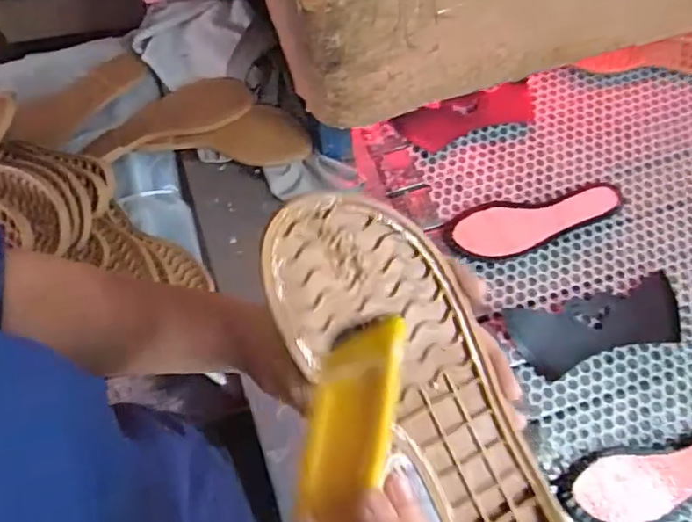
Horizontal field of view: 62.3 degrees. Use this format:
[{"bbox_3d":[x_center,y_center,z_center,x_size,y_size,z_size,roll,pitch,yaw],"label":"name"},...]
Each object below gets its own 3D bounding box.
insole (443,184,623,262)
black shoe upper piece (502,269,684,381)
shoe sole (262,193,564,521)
[{"bbox_3d":[0.247,-0.049,0.748,0.232,0.019,0.078,-9,66,-3],"label":"insole"},{"bbox_3d":[0.306,0.078,0.691,0.212,0.009,0.085,-13,67,-5],"label":"black shoe upper piece"},{"bbox_3d":[0.044,0.074,0.283,0.083,0.022,0.233,-32,94,-14],"label":"shoe sole"}]

